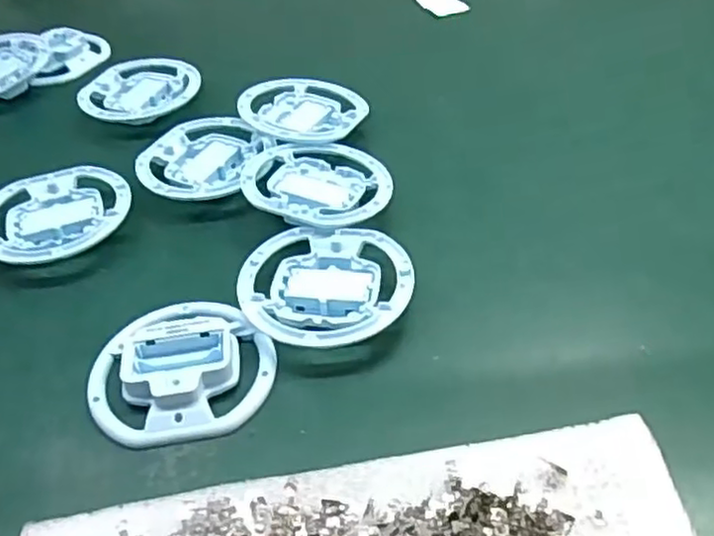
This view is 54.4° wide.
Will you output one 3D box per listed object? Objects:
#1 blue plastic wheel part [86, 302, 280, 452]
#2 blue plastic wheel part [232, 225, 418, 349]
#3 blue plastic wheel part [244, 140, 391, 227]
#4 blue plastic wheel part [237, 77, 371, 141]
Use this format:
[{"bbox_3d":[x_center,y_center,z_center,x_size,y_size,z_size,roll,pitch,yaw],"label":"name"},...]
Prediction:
[{"bbox_3d":[-0.100,0.051,0.396,0.101,0.021,0.098,-1,43,1],"label":"blue plastic wheel part"},{"bbox_3d":[-0.019,0.015,0.429,0.103,0.019,0.096,-1,43,1],"label":"blue plastic wheel part"},{"bbox_3d":[-0.029,-0.064,0.498,0.106,0.017,0.096,18,47,21],"label":"blue plastic wheel part"},{"bbox_3d":[-0.044,-0.133,0.575,0.098,0.013,0.101,-1,43,1],"label":"blue plastic wheel part"}]

